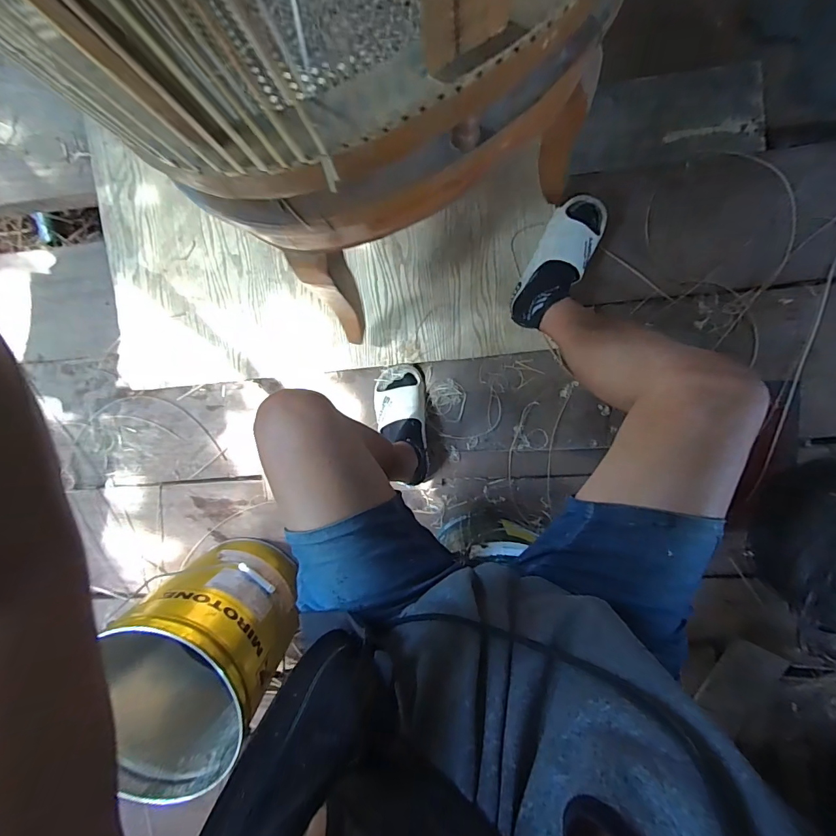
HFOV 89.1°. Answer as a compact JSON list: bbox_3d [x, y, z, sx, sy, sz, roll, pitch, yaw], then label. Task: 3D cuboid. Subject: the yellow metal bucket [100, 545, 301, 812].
[{"bbox_3d":[-0.411,0.433,0.829,0.311,0.353,0.269,-40,94,8],"label":"yellow metal bucket"}]

